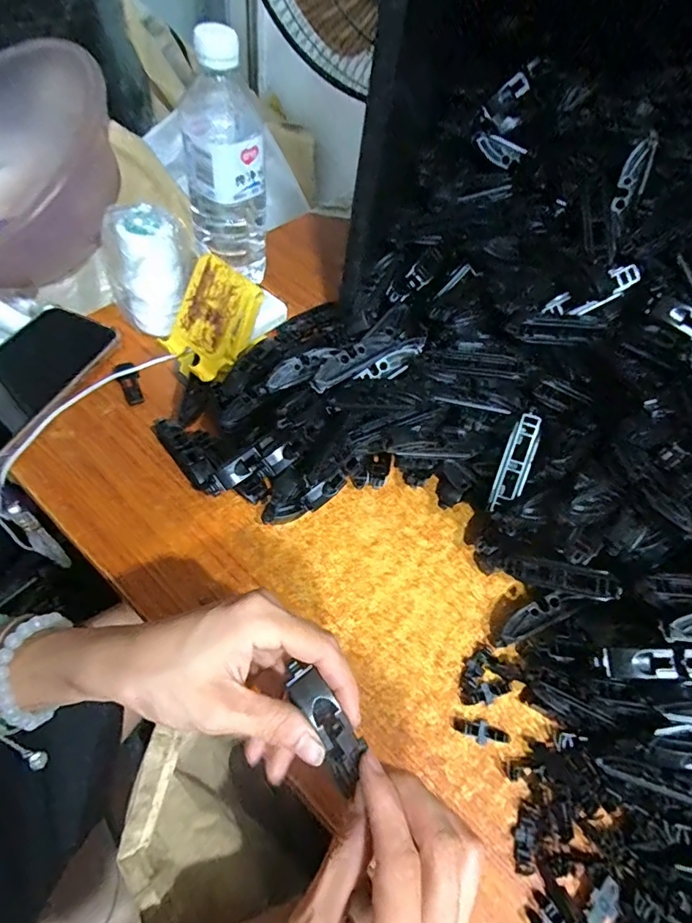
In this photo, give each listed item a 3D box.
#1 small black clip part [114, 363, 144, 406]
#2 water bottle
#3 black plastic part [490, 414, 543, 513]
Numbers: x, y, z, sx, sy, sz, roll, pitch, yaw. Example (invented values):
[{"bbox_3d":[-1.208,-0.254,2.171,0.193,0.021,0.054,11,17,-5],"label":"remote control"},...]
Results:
[{"bbox_3d":[-0.190,-0.068,0.429,0.016,0.014,0.043,-19,75,-15],"label":"small black clip part"},{"bbox_3d":[-0.110,-0.269,0.443,0.069,0.184,0.079,-5,57,-12],"label":"water bottle"},{"bbox_3d":[0.122,0.001,0.352,0.022,0.007,0.071,21,96,8],"label":"black plastic part"}]

